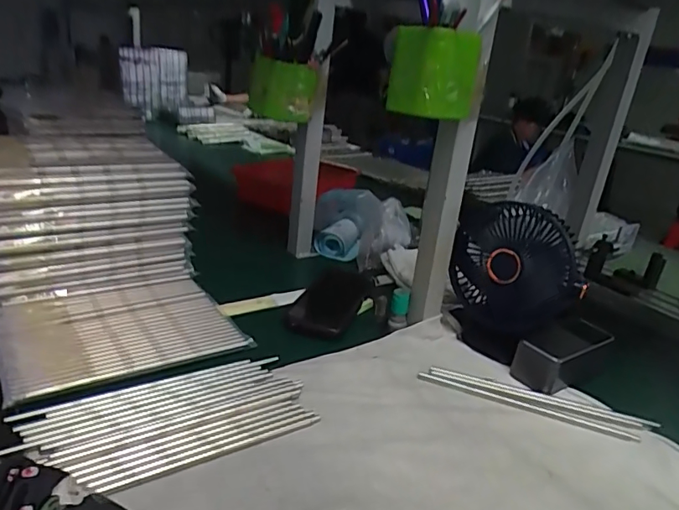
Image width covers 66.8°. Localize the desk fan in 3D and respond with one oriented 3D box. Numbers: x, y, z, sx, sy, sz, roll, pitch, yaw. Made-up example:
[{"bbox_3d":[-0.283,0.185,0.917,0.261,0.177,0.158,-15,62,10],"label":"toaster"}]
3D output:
[{"bbox_3d":[0.205,0.031,0.623,0.137,0.182,0.099,12,22,12],"label":"desk fan"}]

